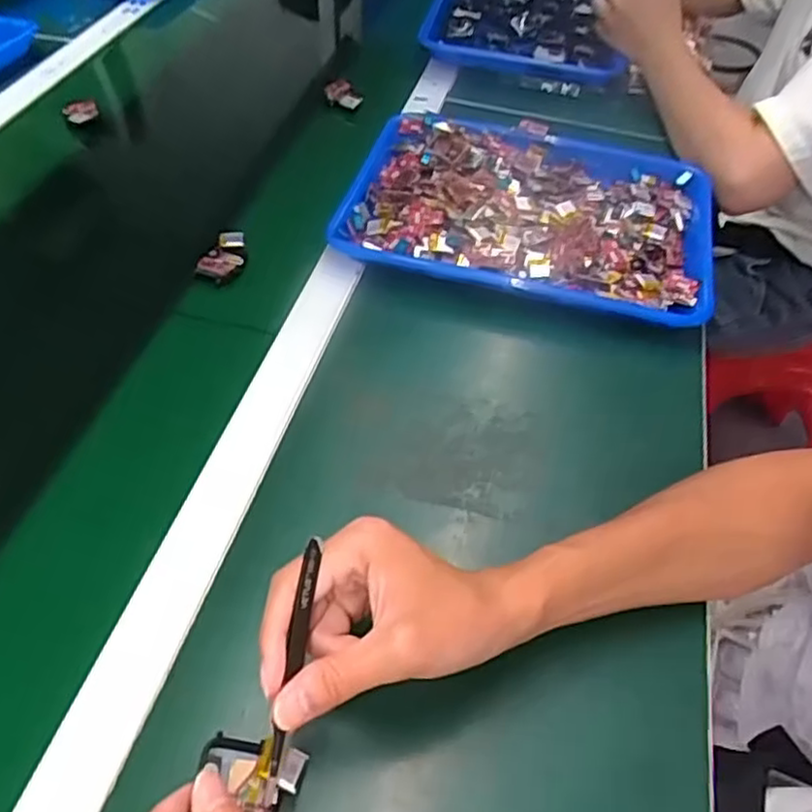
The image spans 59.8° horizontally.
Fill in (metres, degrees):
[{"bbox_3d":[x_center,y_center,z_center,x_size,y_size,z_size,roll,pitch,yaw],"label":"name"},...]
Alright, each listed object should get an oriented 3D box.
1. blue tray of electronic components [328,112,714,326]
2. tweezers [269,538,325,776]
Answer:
[{"bbox_3d":[0.118,-0.189,0.675,0.334,0.046,0.246,11,50,8],"label":"blue tray of electronic components"},{"bbox_3d":[-0.051,0.115,0.328,0.007,0.009,0.104,8,76,5],"label":"tweezers"}]

